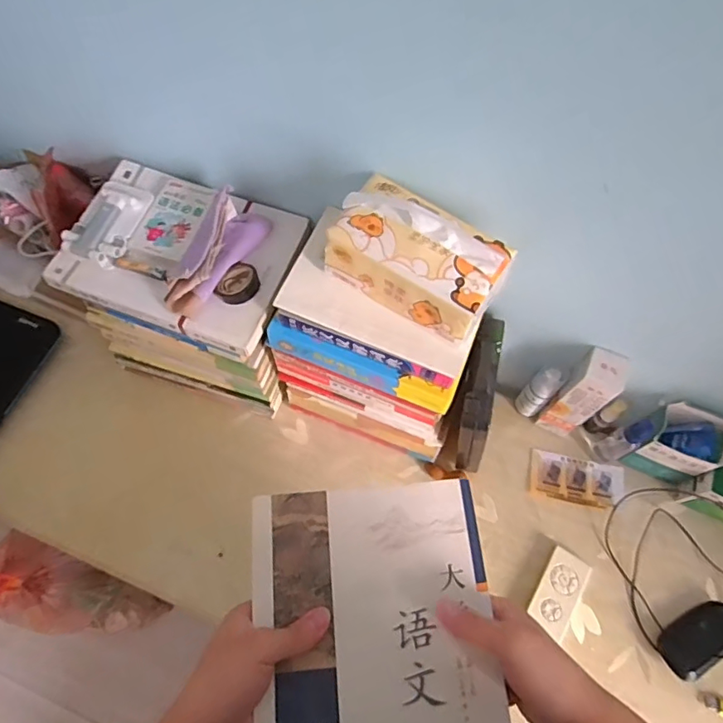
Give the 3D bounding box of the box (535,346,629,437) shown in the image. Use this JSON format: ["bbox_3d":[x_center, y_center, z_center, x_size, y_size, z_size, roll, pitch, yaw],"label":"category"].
[{"bbox_3d":[0.280,0.045,0.671,0.047,0.191,0.047,27,67,10],"label":"box"}]

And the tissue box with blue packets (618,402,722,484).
[{"bbox_3d":[0.407,0.108,0.680,0.101,0.128,0.056,21,67,7],"label":"tissue box with blue packets"}]

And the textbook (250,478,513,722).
[{"bbox_3d":[0.013,0.224,0.390,0.177,0.007,0.254,-5,66,-4],"label":"textbook"}]

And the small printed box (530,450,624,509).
[{"bbox_3d":[0.296,0.164,0.724,0.127,0.008,0.063,12,66,3],"label":"small printed box"}]

